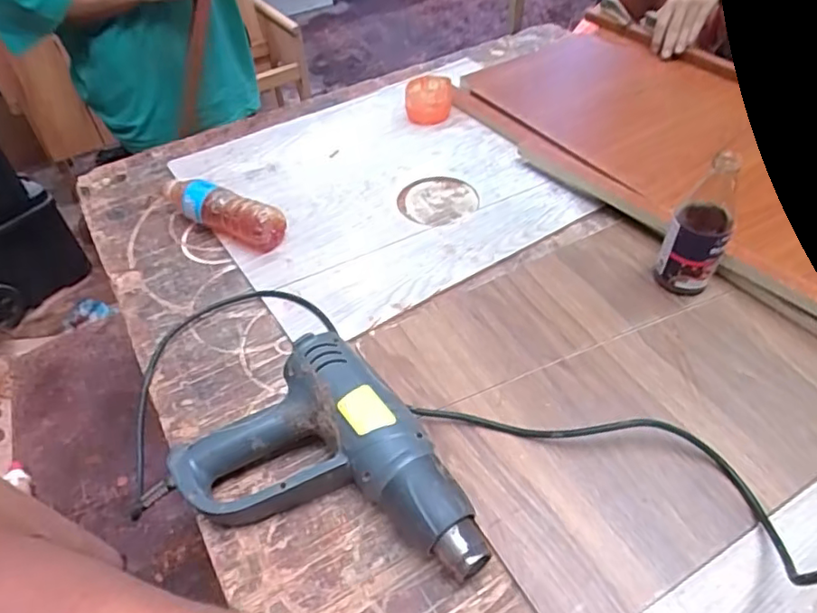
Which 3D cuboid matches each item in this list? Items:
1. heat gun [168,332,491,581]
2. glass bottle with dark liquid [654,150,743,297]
[{"bbox_3d":[-0.067,0.158,0.511,0.188,0.075,0.258,-37,55,-25],"label":"heat gun"},{"bbox_3d":[0.316,-0.082,0.642,0.050,0.158,0.059,-24,50,-16],"label":"glass bottle with dark liquid"}]

